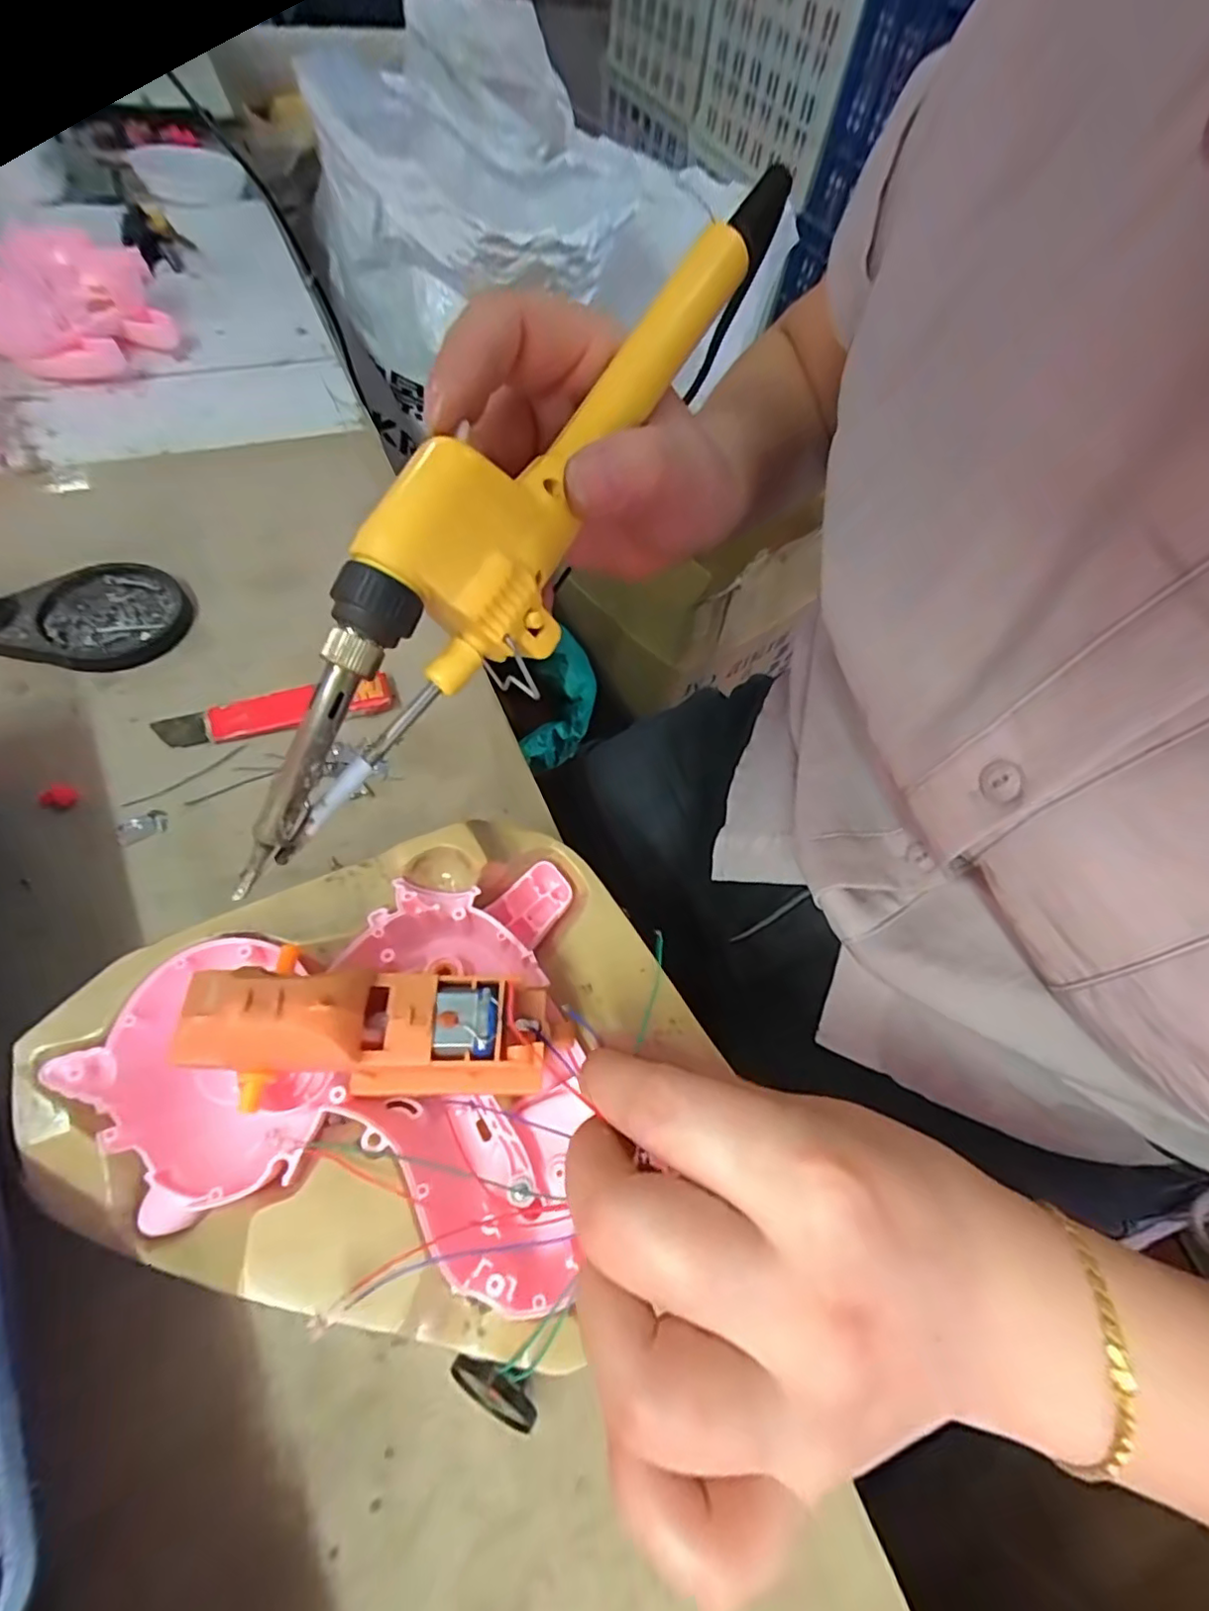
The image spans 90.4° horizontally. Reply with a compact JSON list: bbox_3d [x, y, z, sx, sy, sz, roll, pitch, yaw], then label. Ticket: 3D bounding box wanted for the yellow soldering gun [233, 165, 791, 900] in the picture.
[{"bbox_3d":[-0.017,-0.081,0.153,0.031,0.036,0.226,32,80,16],"label":"yellow soldering gun"}]

